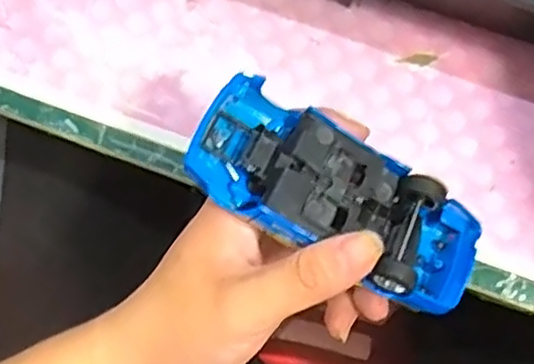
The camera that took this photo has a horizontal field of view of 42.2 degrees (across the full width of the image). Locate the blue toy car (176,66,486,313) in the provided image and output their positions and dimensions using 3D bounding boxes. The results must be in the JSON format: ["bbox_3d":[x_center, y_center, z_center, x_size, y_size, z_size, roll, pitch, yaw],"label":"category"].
[{"bbox_3d":[0.031,0.007,0.298,0.130,0.036,0.054,28,81,-11],"label":"blue toy car"}]

